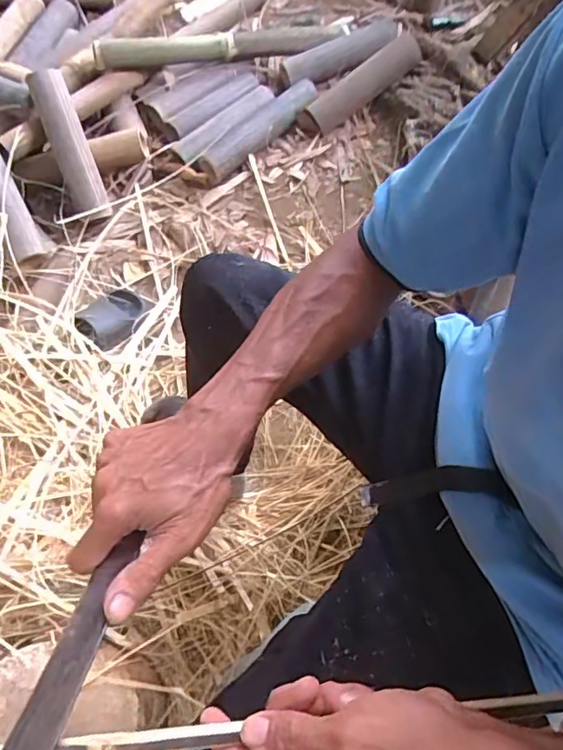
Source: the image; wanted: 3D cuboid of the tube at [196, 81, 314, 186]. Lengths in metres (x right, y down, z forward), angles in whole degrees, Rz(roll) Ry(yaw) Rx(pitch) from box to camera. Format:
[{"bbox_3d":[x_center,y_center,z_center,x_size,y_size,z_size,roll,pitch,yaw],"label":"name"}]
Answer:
[{"bbox_3d":[-0.049,-0.617,1.349,0.080,0.064,0.387,39,74,18],"label":"tube"}]

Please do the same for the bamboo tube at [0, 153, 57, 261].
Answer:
[{"bbox_3d":[-0.602,-0.376,1.157,0.099,0.108,0.268,-31,68,-10],"label":"bamboo tube"}]

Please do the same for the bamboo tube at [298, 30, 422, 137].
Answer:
[{"bbox_3d":[0.210,-0.749,1.387,0.400,0.082,0.093,-35,69,-12],"label":"bamboo tube"}]

